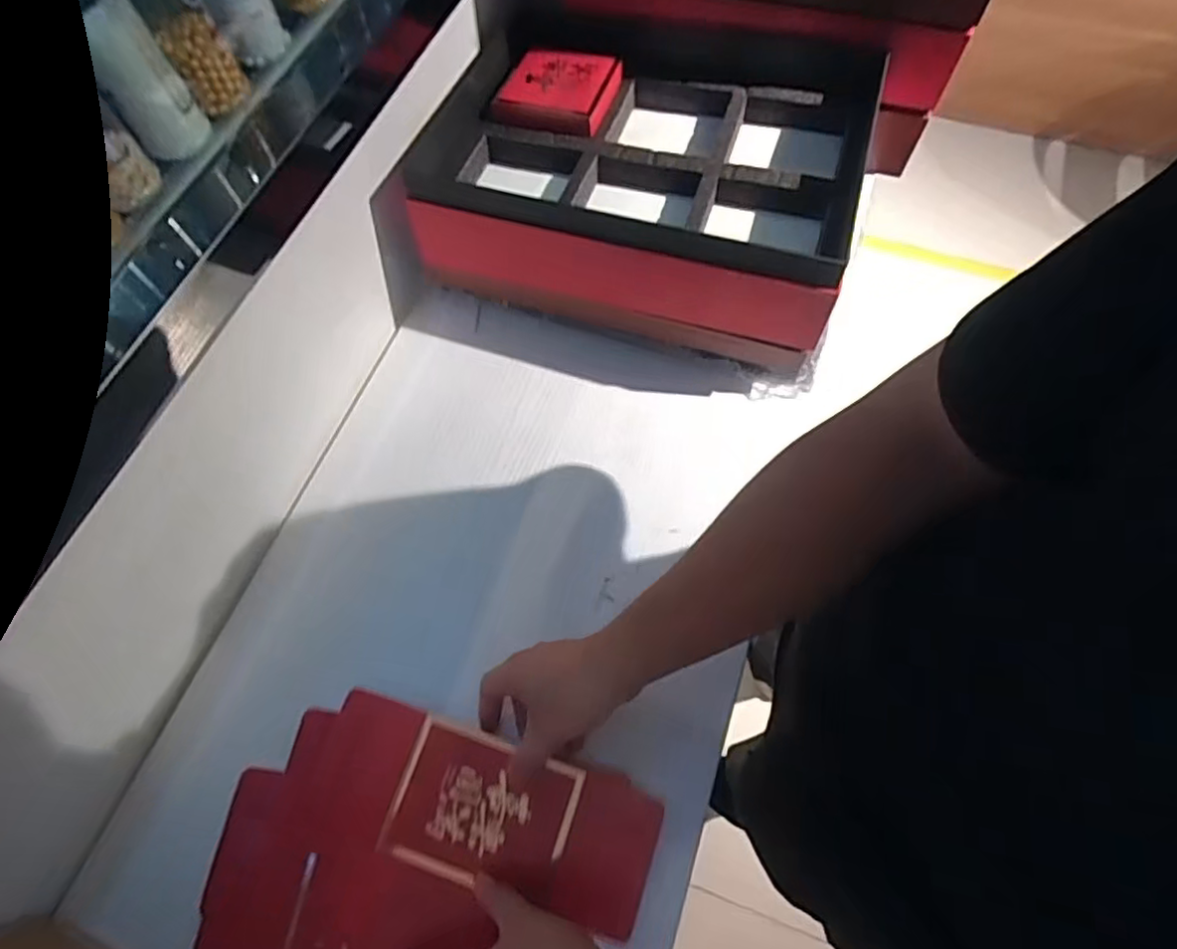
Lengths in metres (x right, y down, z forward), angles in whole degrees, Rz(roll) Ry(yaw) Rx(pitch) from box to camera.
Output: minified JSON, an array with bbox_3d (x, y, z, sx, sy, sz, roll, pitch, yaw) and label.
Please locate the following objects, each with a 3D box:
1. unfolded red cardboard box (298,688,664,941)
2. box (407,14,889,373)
[{"bbox_3d":[-0.073,0.229,0.426,0.235,0.010,0.090,17,75,5],"label":"unfolded red cardboard box"},{"bbox_3d":[0.055,-0.280,0.564,0.352,0.118,0.281,16,67,8],"label":"box"}]

